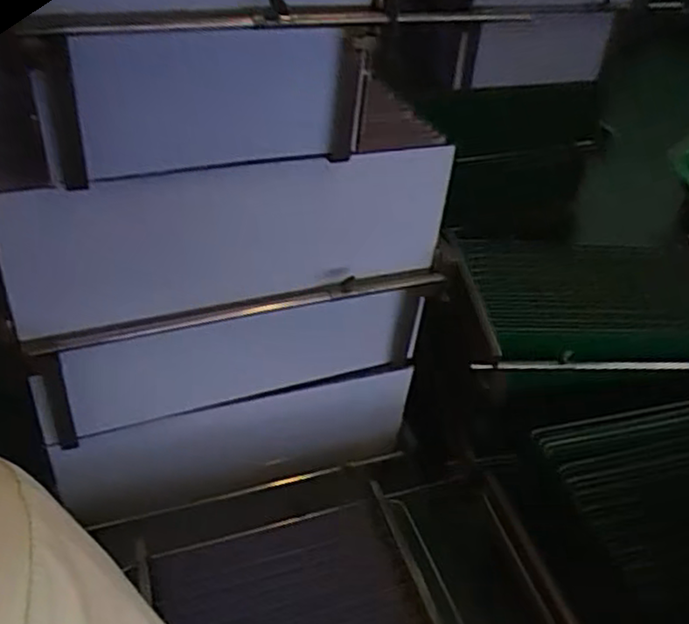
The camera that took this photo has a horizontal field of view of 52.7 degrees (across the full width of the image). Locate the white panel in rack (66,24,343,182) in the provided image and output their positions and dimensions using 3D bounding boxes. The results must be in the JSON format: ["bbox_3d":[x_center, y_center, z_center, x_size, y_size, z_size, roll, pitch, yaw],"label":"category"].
[{"bbox_3d":[-0.136,-0.221,0.736,0.273,0.184,0.026,-12,59,-20],"label":"white panel in rack"}]

